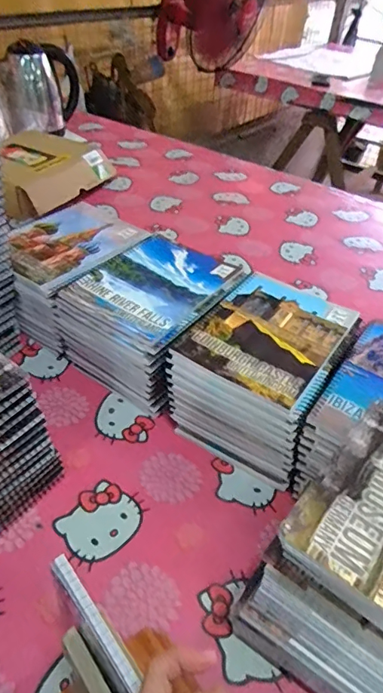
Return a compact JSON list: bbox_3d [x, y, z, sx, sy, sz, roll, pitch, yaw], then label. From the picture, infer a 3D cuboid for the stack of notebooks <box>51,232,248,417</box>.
[{"bbox_3d":[-0.047,-0.035,0.649,0.168,0.126,0.200,29,47,25],"label":"stack of notebooks"}]

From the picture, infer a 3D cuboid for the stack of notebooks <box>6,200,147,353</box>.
[{"bbox_3d":[-0.177,-0.109,0.708,0.153,0.109,0.202,28,47,24],"label":"stack of notebooks"}]

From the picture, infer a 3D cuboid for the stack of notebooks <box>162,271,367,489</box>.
[{"bbox_3d":[0.089,0.031,0.588,0.162,0.123,0.201,24,45,21],"label":"stack of notebooks"}]

